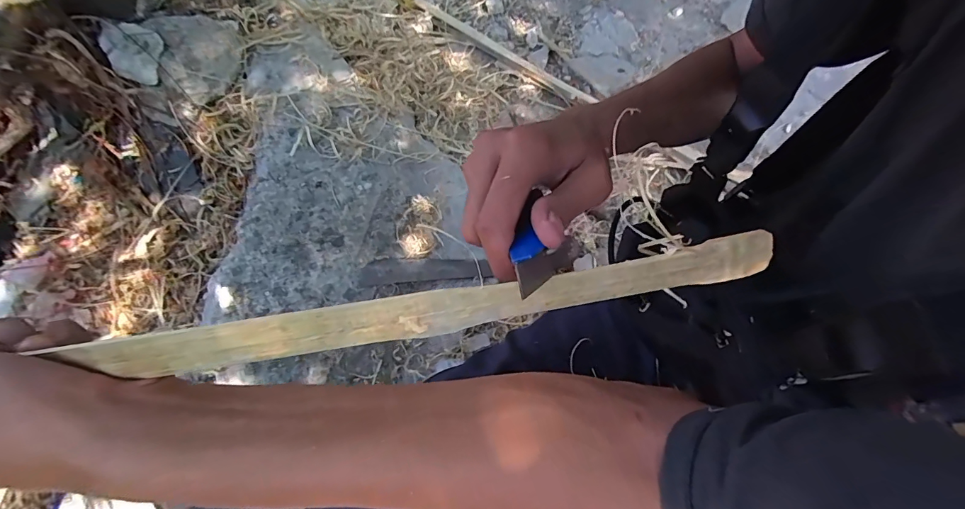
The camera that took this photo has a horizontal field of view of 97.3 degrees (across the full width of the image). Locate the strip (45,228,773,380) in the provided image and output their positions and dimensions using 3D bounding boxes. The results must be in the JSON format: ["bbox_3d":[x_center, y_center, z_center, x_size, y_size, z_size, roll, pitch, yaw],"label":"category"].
[{"bbox_3d":[-0.014,0.025,0.203,0.320,0.023,0.004,-9,22,-5],"label":"strip"}]

